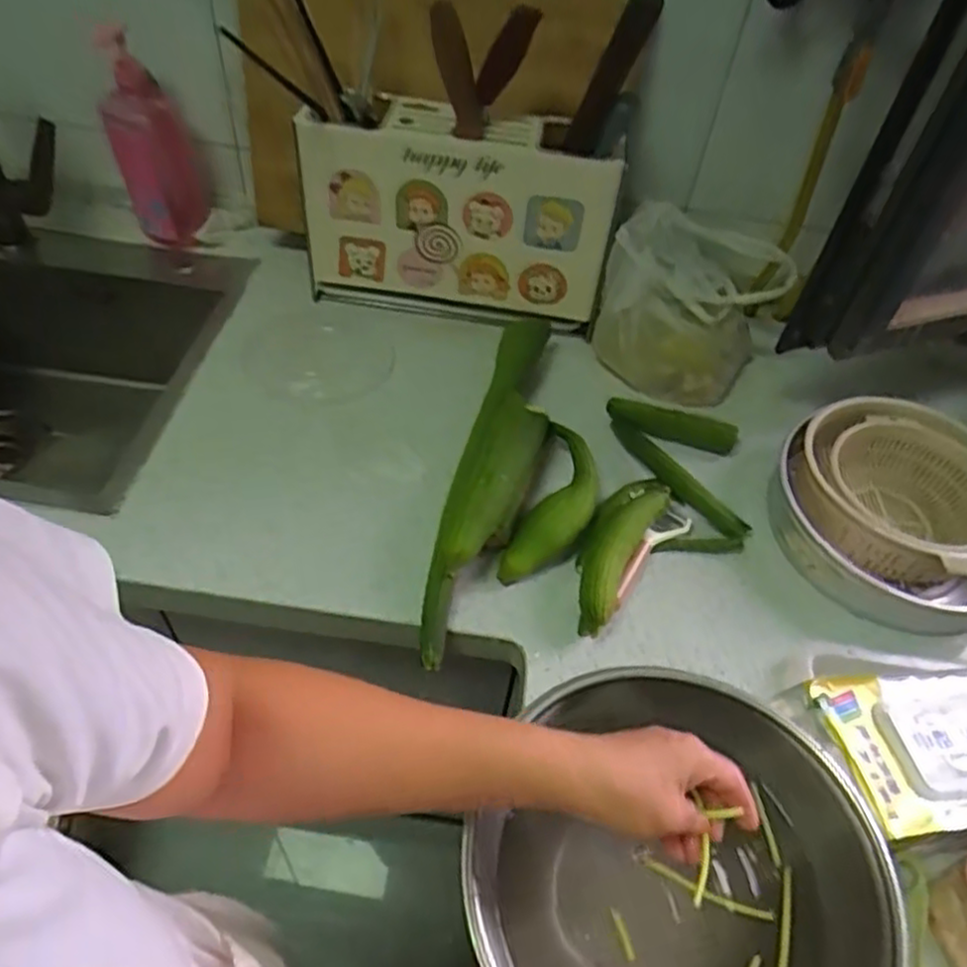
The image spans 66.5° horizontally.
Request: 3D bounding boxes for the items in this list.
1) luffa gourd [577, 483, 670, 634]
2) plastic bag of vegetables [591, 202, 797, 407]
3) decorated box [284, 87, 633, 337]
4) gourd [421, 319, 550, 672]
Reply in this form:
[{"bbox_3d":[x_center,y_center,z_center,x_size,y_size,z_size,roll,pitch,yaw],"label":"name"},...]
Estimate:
[{"bbox_3d":[0.129,0.055,0.714,0.055,0.055,0.201,24,52,15],"label":"luffa gourd"},{"bbox_3d":[0.236,-0.207,0.856,0.191,0.174,0.143,23,52,13],"label":"plastic bag of vegetables"},{"bbox_3d":[-0.033,-0.315,0.879,0.355,0.223,0.097,6,50,0],"label":"decorated box"},{"bbox_3d":[0.016,-0.029,0.756,0.078,0.080,0.445,11,50,4],"label":"gourd"}]

